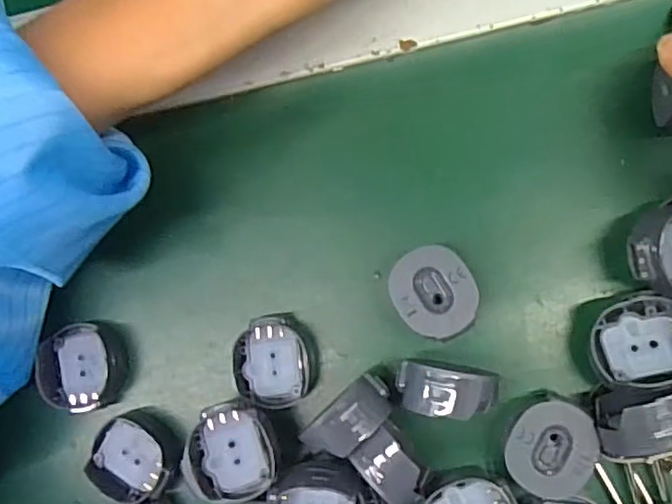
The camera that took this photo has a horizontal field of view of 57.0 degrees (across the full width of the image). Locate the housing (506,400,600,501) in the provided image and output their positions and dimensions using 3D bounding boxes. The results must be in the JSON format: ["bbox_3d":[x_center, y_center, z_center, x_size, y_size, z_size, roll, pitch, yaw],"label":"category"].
[{"bbox_3d":[0.064,0.059,0.185,0.025,0.010,0.026,-1,84,7],"label":"housing"}]

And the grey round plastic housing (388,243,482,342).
[{"bbox_3d":[0.031,0.013,0.196,0.024,0.017,0.028,-28,81,4],"label":"grey round plastic housing"}]

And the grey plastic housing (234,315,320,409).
[{"bbox_3d":[-0.019,0.036,0.201,0.025,0.010,0.029,-9,83,6],"label":"grey plastic housing"}]

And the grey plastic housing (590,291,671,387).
[{"bbox_3d":[0.091,0.027,0.182,0.032,0.013,0.026,-9,64,8],"label":"grey plastic housing"}]

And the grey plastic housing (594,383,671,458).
[{"bbox_3d":[0.089,0.047,0.178,0.028,0.025,0.018,-12,83,6],"label":"grey plastic housing"}]

